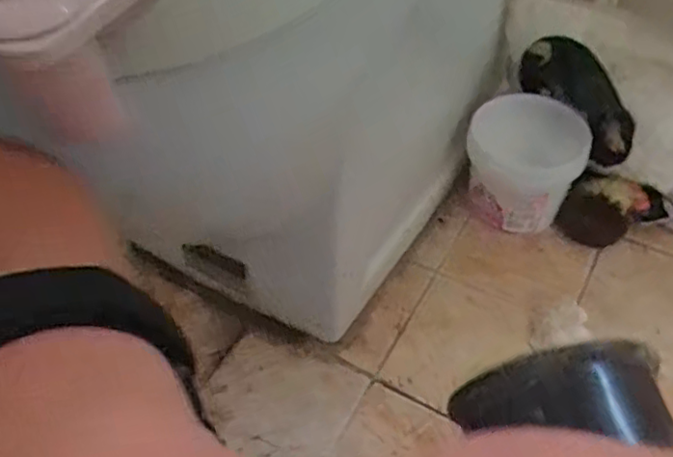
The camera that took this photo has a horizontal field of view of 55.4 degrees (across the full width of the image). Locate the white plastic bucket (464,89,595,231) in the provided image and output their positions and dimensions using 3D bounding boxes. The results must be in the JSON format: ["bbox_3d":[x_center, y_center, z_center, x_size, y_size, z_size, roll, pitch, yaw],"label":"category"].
[{"bbox_3d":[0.211,-0.073,0.722,0.122,0.102,0.115,-2,48,2],"label":"white plastic bucket"}]

